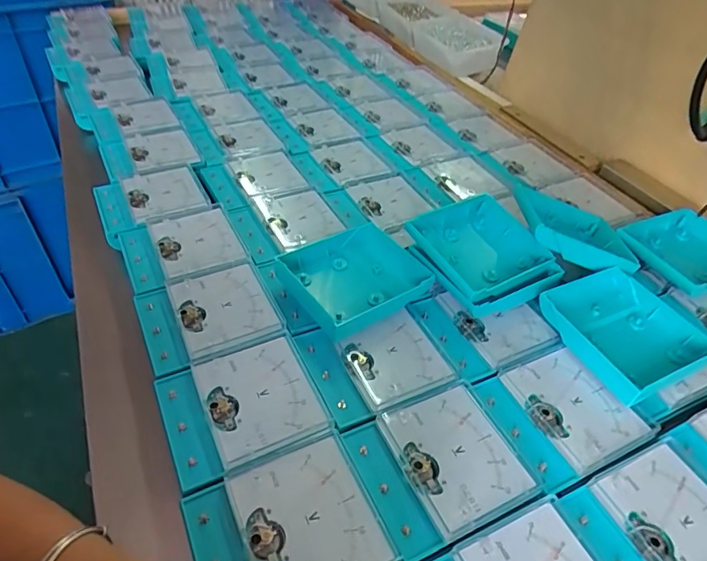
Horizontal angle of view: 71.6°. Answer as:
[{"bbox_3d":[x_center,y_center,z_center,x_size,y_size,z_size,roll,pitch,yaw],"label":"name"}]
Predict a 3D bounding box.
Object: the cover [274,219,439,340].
[{"bbox_3d":[0.002,-0.002,0.467,0.111,0.032,0.103,-22,49,-26],"label":"cover"}]

